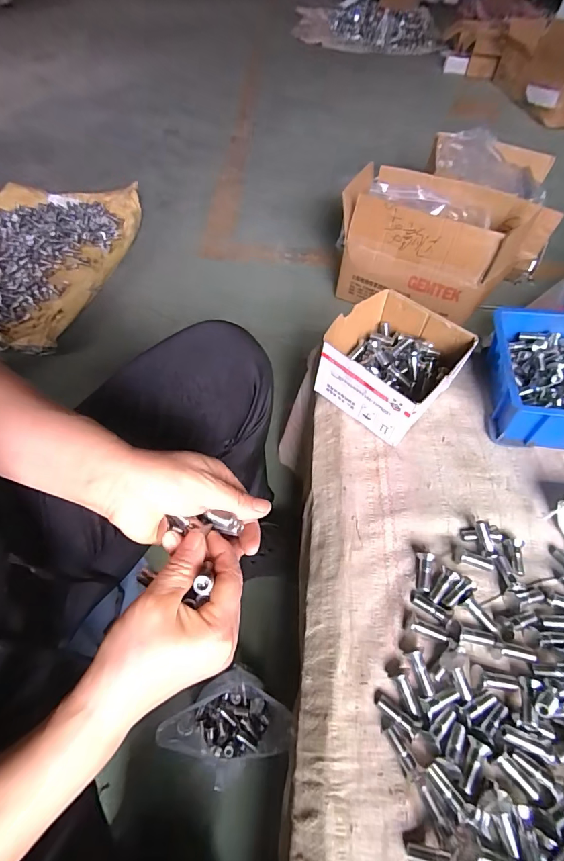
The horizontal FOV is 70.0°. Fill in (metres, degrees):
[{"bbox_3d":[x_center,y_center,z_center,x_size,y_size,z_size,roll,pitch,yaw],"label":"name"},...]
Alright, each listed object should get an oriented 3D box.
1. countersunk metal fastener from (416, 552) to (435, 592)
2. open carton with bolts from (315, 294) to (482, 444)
[{"bbox_3d":[0.138,0.137,0.390,0.014,0.015,0.036,10,55,5],"label":"countersunk metal fastener"},{"bbox_3d":[0.133,-0.085,0.503,0.137,0.084,0.149,37,62,22],"label":"open carton with bolts"}]

